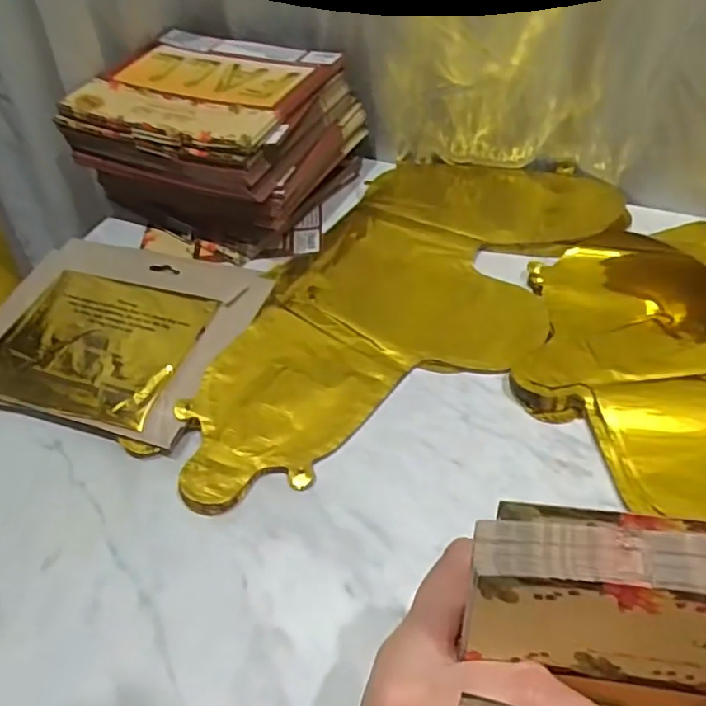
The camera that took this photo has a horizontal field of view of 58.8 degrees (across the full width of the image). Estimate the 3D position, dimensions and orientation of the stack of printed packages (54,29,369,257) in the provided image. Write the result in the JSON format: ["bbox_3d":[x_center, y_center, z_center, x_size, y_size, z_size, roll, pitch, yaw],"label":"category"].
[{"bbox_3d":[-0.115,-0.197,0.570,0.210,0.101,0.180,17,53,21],"label":"stack of printed packages"}]

